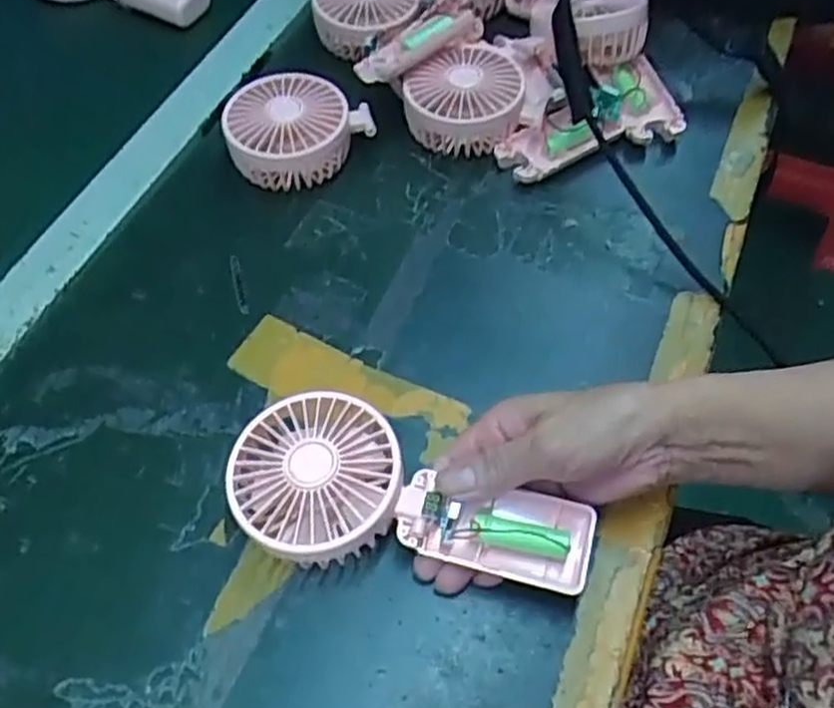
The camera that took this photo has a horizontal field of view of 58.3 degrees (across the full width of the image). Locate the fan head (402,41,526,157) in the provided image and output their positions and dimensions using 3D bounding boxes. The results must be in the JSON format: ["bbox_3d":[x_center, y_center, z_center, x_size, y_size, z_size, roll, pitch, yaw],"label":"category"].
[{"bbox_3d":[0.038,-0.187,0.544,0.088,0.036,0.078,-36,64,-19],"label":"fan head"}]

